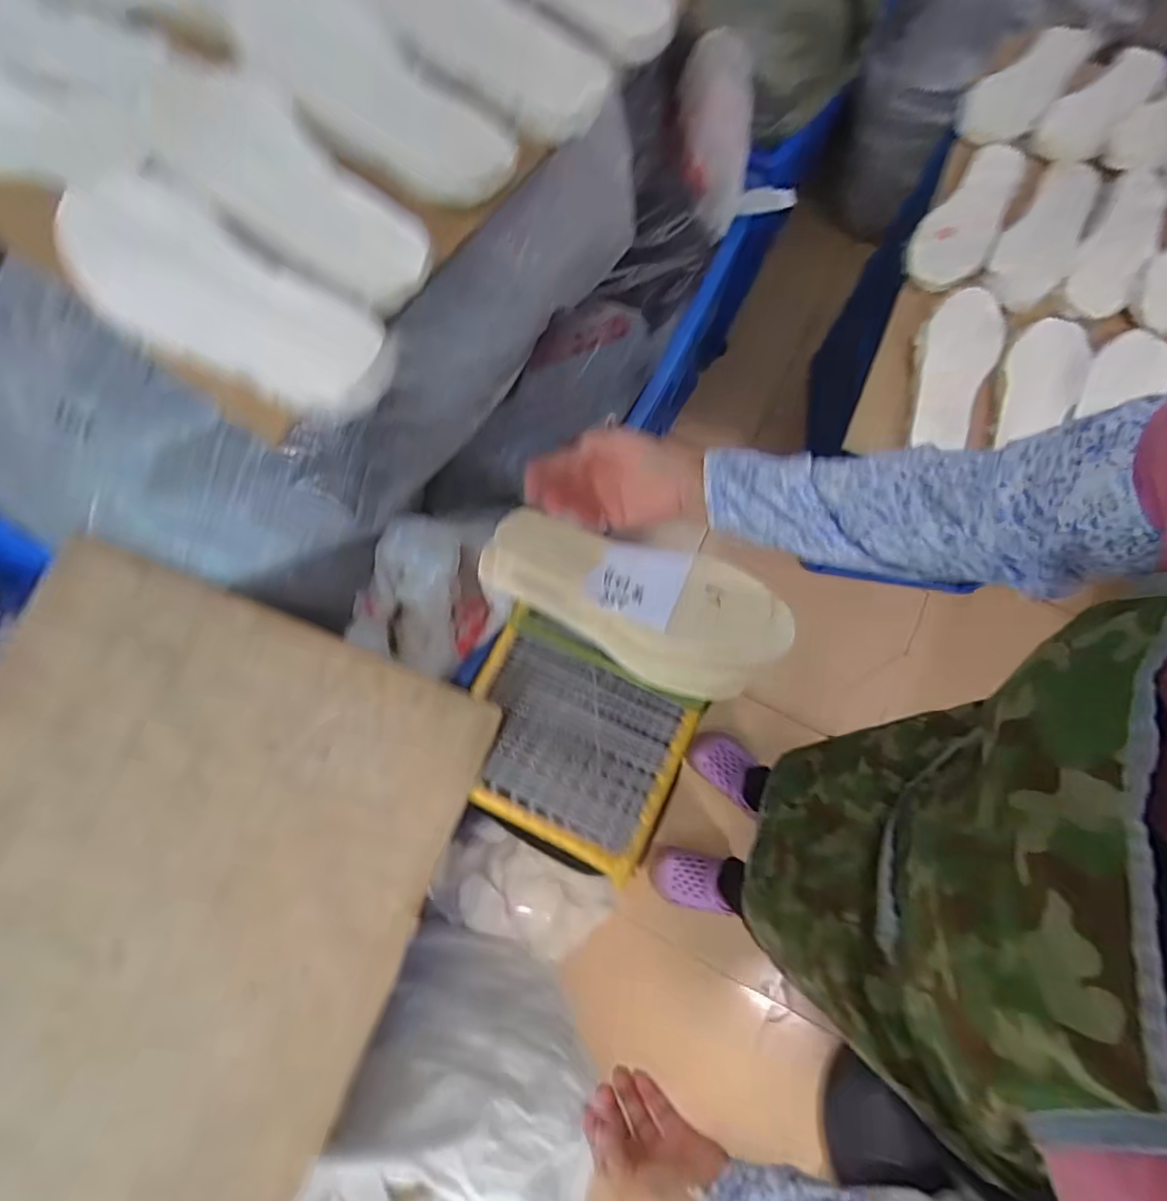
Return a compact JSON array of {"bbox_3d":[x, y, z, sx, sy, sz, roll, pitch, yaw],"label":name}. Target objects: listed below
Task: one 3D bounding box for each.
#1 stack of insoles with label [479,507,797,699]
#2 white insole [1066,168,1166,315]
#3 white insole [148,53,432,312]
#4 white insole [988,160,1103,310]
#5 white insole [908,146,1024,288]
[{"bbox_3d":[0.046,0.002,0.607,0.304,0.111,0.102,21,66,2],"label":"stack of insoles with label"},{"bbox_3d":[0.740,-0.498,0.808,0.081,0.012,0.262,30,77,10],"label":"white insole"},{"bbox_3d":[-0.215,-0.293,0.405,0.269,0.007,0.088,44,78,11],"label":"white insole"},{"bbox_3d":[0.642,-0.510,0.811,0.093,0.024,0.274,37,75,2],"label":"white insole"},{"bbox_3d":[0.540,-0.533,0.818,0.096,0.011,0.256,39,80,-1],"label":"white insole"}]

